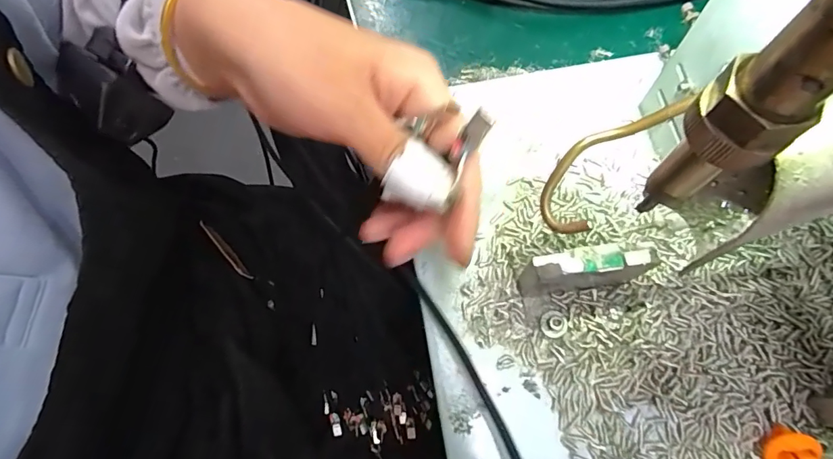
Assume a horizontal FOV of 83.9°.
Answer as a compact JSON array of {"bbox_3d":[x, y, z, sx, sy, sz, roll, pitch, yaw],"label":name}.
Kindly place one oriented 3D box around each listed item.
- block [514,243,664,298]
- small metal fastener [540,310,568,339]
[{"bbox_3d":[0.072,0.018,0.200,0.050,0.044,0.011,-4,70,2],"label":"block"},{"bbox_3d":[0.064,0.043,0.213,0.012,0.004,0.012,-1,71,3],"label":"small metal fastener"}]

